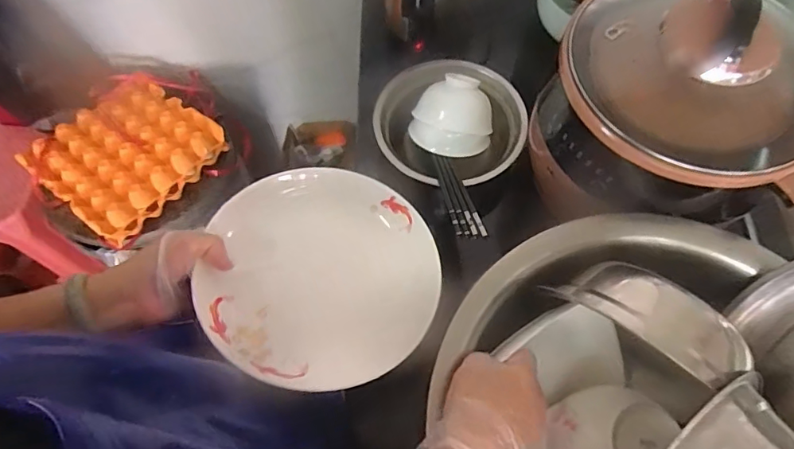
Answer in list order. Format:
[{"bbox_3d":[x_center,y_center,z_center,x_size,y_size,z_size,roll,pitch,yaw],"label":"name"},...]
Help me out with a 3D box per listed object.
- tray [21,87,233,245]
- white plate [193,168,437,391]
[{"bbox_3d":[-0.538,-0.149,1.008,0.297,0.050,0.296,36,71,16],"label":"tray"},{"bbox_3d":[-0.070,0.042,0.493,0.211,0.058,0.221,-1,65,1],"label":"white plate"}]

